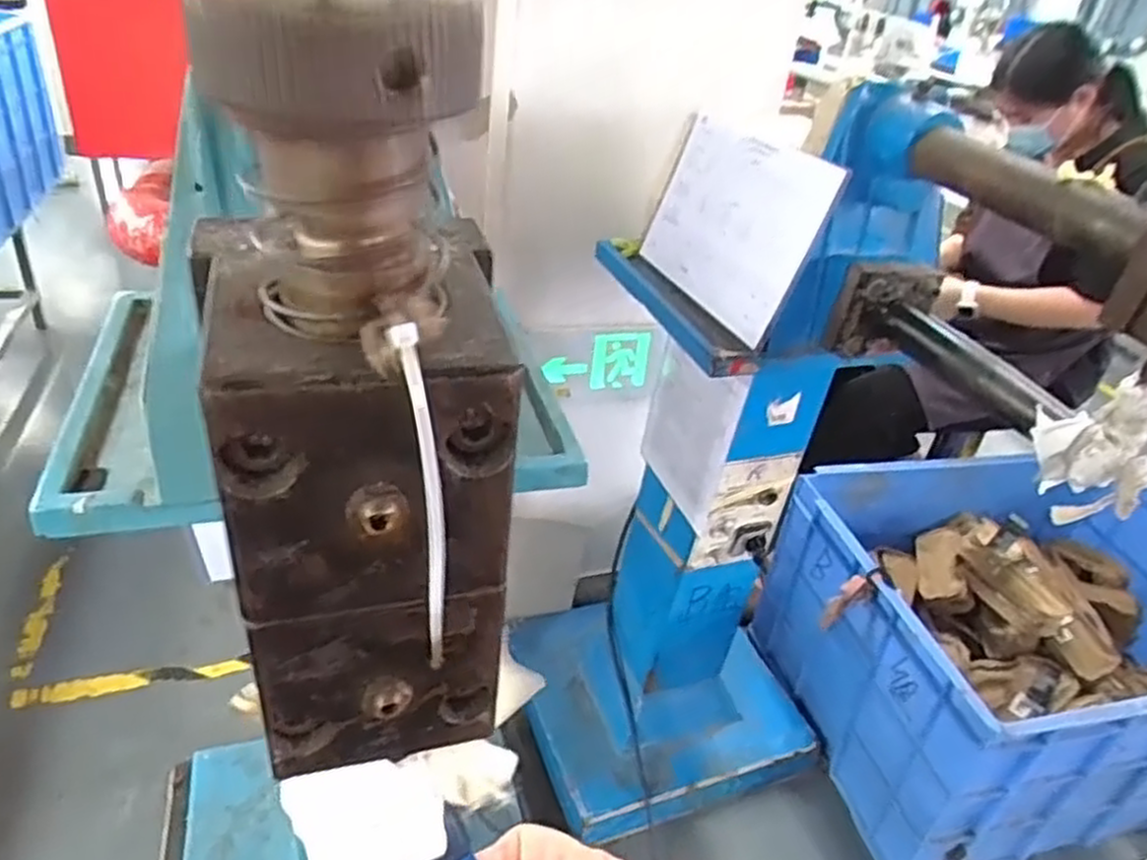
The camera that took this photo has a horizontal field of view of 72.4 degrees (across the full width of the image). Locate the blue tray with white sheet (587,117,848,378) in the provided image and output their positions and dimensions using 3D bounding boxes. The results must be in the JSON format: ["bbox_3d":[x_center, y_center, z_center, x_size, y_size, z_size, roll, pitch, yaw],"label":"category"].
[{"bbox_3d":[0.157,-0.233,0.897,0.061,0.234,0.297,5,36,-35],"label":"blue tray with white sheet"}]

